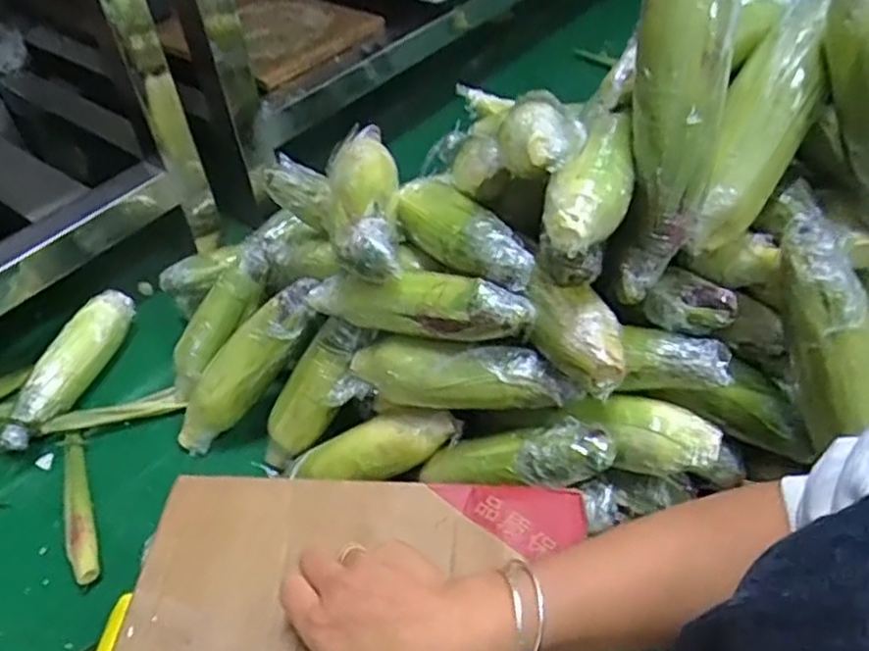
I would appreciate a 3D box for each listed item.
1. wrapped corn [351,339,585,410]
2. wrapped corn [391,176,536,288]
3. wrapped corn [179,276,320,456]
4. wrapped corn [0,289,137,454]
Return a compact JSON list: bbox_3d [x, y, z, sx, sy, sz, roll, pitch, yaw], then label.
[{"bbox_3d":[0.015,0.041,0.601,0.218,0.054,0.044,3,44,27],"label":"wrapped corn"},{"bbox_3d":[0.020,-0.088,0.613,0.057,0.047,0.191,-29,51,-20],"label":"wrapped corn"},{"bbox_3d":[-0.204,0.045,0.732,0.243,0.057,0.047,-49,46,16],"label":"wrapped corn"},{"bbox_3d":[-0.442,0.049,0.833,0.054,0.063,0.232,6,46,12],"label":"wrapped corn"}]

